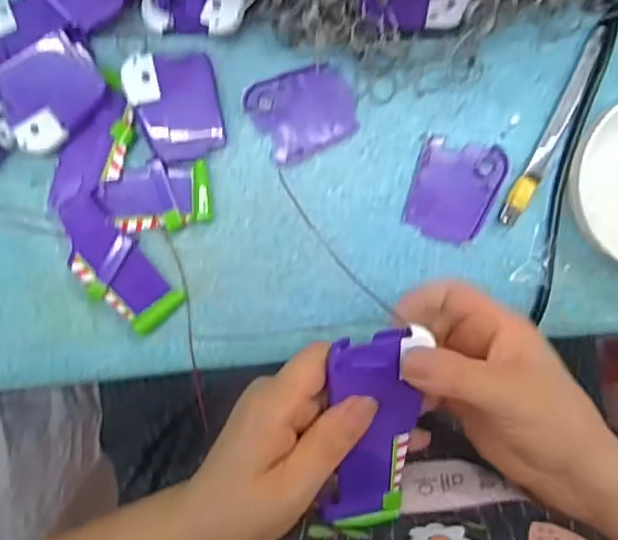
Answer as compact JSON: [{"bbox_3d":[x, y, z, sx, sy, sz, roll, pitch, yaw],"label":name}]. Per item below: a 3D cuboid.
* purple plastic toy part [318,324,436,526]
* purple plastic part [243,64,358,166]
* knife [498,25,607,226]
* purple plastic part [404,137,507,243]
[{"bbox_3d":[0.033,0.084,0.330,0.046,0.019,0.119,1,117,0],"label":"purple plastic toy part"},{"bbox_3d":[-0.002,-0.097,0.388,0.061,0.008,0.050,-25,97,3],"label":"purple plastic part"},{"bbox_3d":[0.148,-0.086,0.382,0.016,0.010,0.127,23,97,-3],"label":"knife"},{"bbox_3d":[0.090,-0.048,0.391,0.051,0.007,0.060,15,97,-2],"label":"purple plastic part"}]

